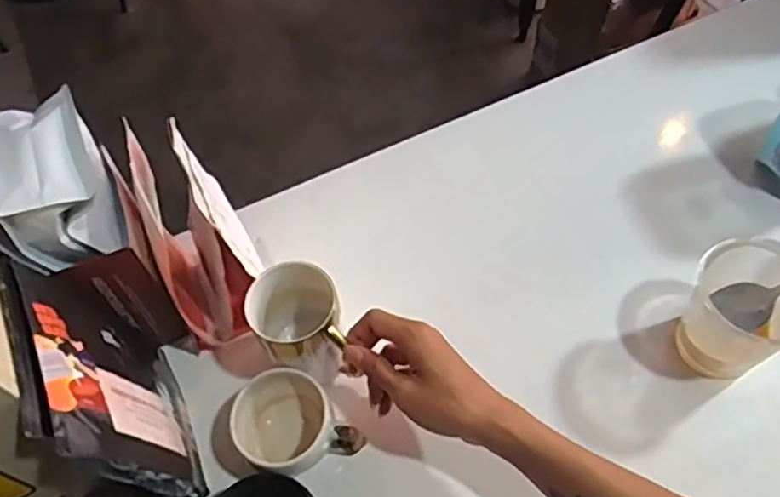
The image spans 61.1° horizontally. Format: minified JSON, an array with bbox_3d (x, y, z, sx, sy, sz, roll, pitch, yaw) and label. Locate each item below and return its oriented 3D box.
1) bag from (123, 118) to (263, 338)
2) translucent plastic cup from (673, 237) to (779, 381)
[{"bbox_3d":[-0.160,-0.008,0.557,0.075,0.182,0.101,-22,59,-10],"label":"bag"},{"bbox_3d":[0.281,0.052,0.528,0.085,0.105,0.073,29,64,20],"label":"translucent plastic cup"}]

